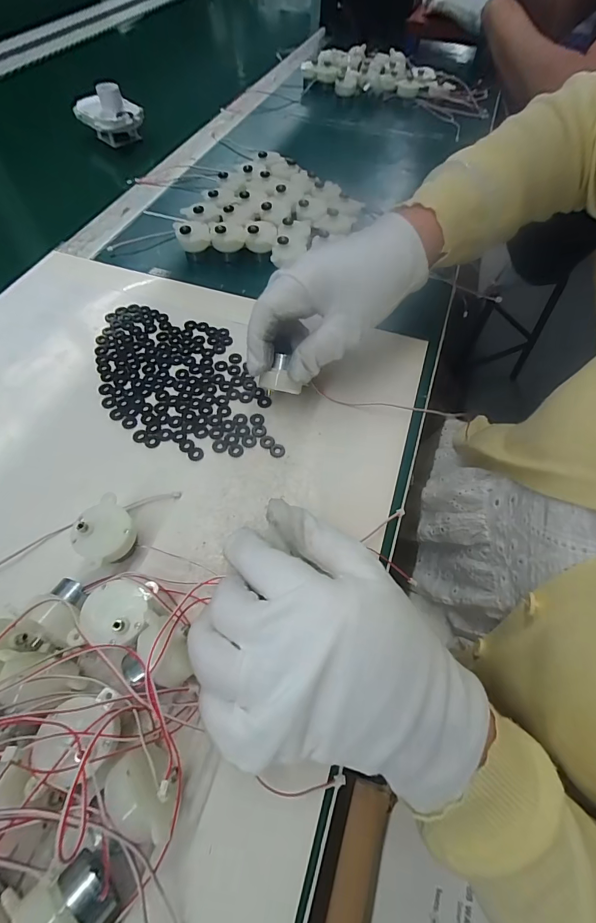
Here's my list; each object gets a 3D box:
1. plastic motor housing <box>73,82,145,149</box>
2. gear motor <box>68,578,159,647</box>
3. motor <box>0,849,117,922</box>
[{"bbox_3d":[-0.243,-0.454,0.499,0.077,0.054,0.061,41,67,20],"label":"plastic motor housing"},{"bbox_3d":[-0.094,0.081,0.202,0.034,0.029,0.032,1,60,-1],"label":"gear motor"},{"bbox_3d":[-0.085,0.172,0.148,0.027,0.031,0.039,-40,68,-21],"label":"motor"}]

